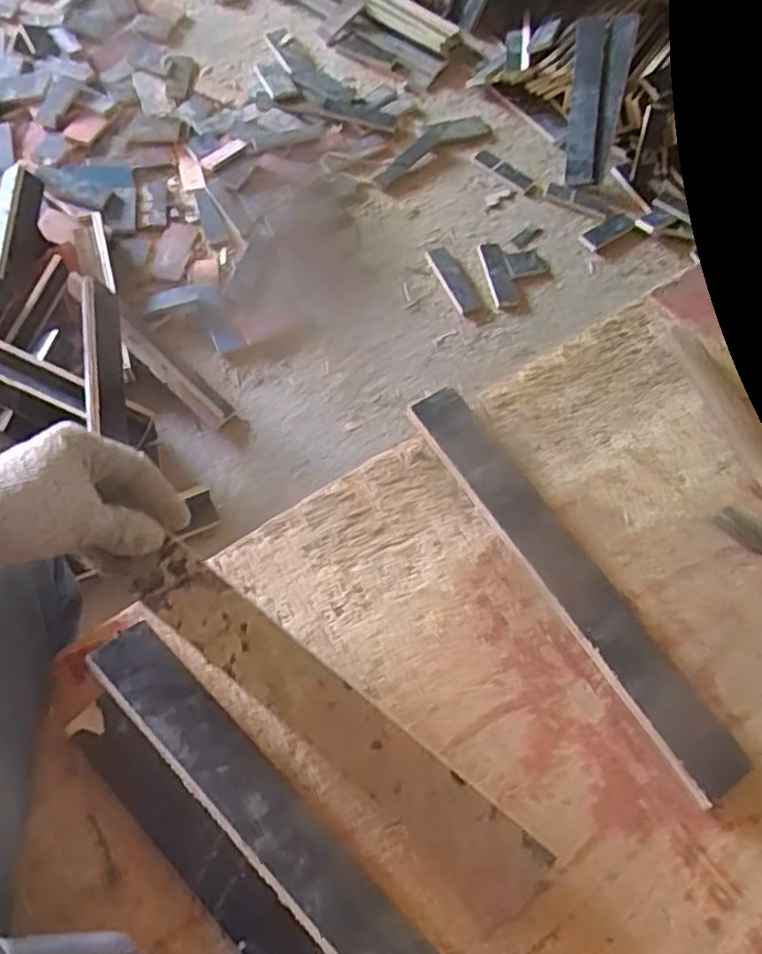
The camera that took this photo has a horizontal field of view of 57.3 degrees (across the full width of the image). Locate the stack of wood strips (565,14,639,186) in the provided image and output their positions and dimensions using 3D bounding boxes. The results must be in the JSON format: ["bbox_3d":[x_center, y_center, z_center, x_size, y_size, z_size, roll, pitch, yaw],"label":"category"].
[{"bbox_3d":[0.488,-0.860,1.590,0.118,0.065,0.384,9,88,1],"label":"stack of wood strips"}]

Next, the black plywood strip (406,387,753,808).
[{"bbox_3d":[0.144,0.073,0.549,0.053,0.018,0.364,-28,68,-17],"label":"black plywood strip"}]

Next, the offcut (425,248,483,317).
[{"bbox_3d":[0.156,-0.421,1.486,0.059,0.009,0.188,-19,69,-15],"label":"offcut"}]

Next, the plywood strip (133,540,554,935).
[{"bbox_3d":[-0.028,0.162,0.459,0.318,0.009,0.056,42,83,5],"label":"plywood strip"}]

